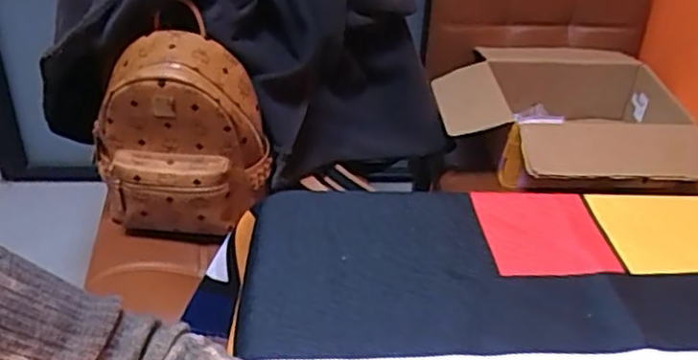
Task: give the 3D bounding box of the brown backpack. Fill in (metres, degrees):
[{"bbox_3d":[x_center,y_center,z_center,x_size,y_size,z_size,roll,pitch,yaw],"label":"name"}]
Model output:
[{"bbox_3d":[-0.219,-0.046,0.901,0.223,0.248,0.108,-1,33,-6],"label":"brown backpack"}]

